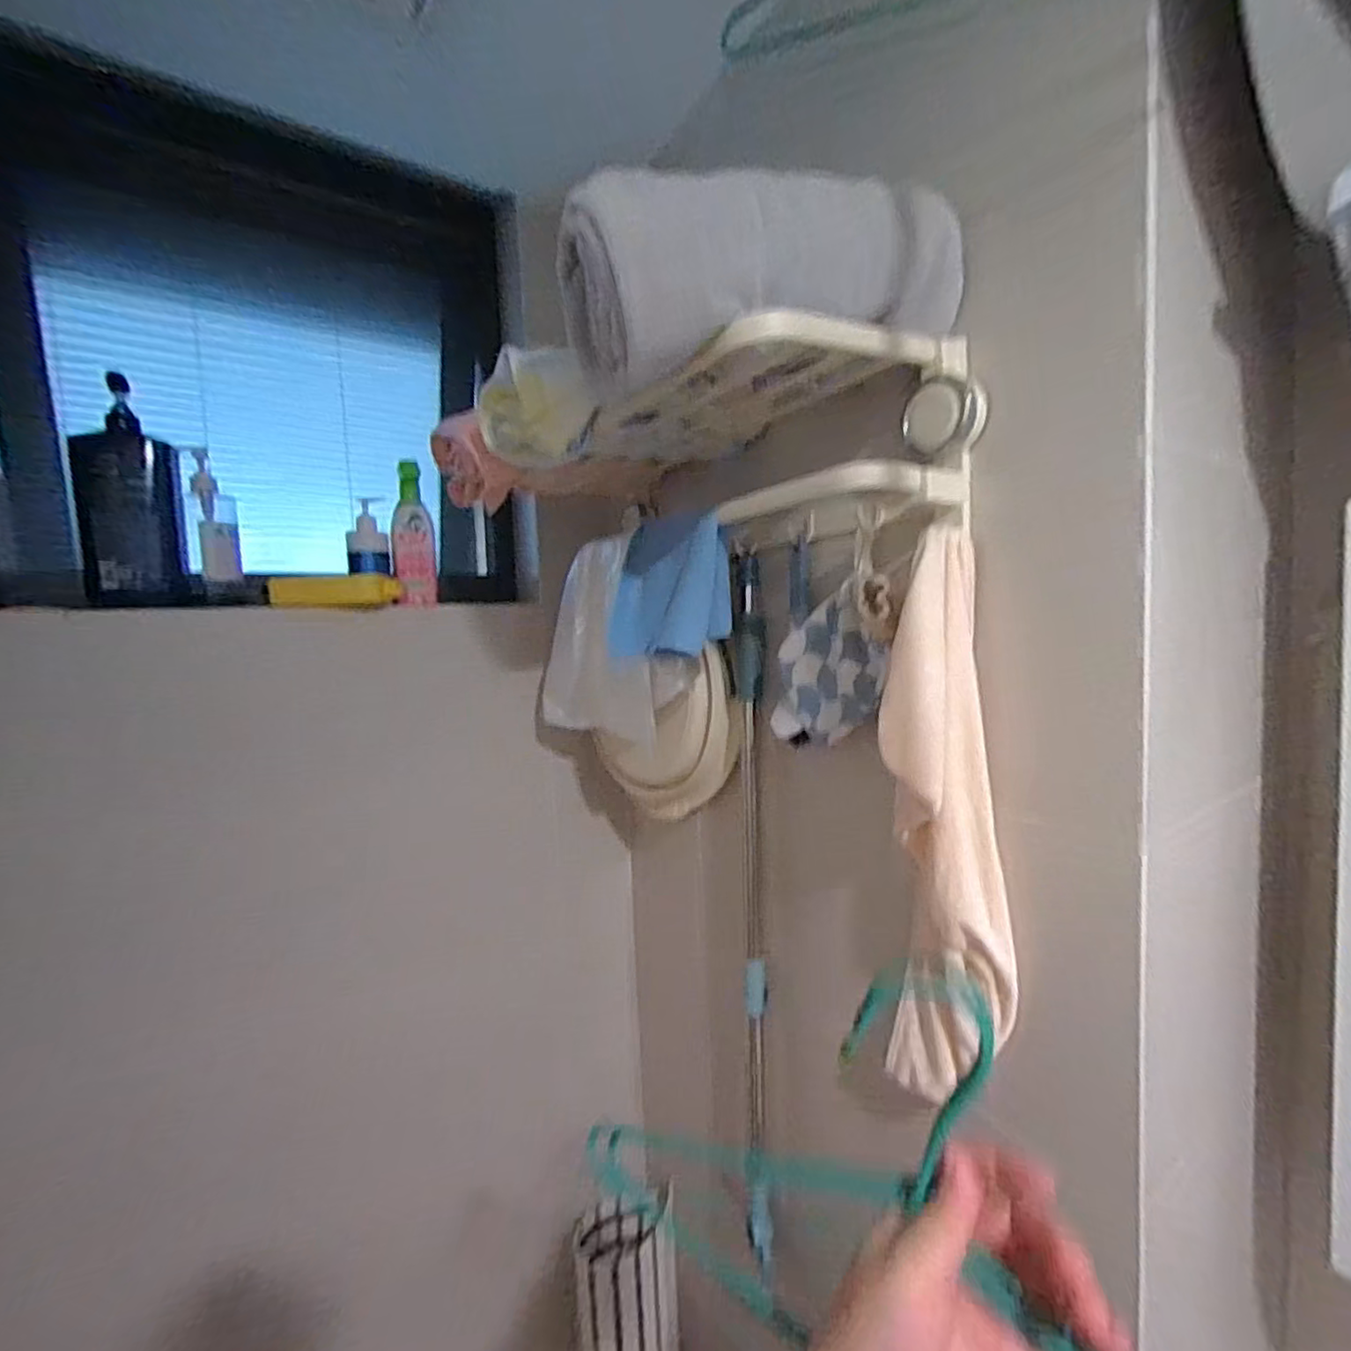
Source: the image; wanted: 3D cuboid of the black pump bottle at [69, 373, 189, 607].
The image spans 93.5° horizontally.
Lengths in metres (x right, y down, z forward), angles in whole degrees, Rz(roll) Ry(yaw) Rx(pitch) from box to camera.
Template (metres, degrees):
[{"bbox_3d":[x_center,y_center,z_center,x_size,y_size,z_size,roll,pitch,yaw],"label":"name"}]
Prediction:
[{"bbox_3d":[-0.709,-0.231,0.827,0.104,0.265,0.070,-6,5,-42],"label":"black pump bottle"}]

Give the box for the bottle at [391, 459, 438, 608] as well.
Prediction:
[{"bbox_3d":[-0.406,-0.217,0.982,0.065,0.210,0.062,-4,4,-19],"label":"bottle"}]

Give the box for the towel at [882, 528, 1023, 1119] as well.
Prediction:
[{"bbox_3d":[0.242,0.142,0.576,0.107,0.509,0.097,-1,4,26],"label":"towel"}]

